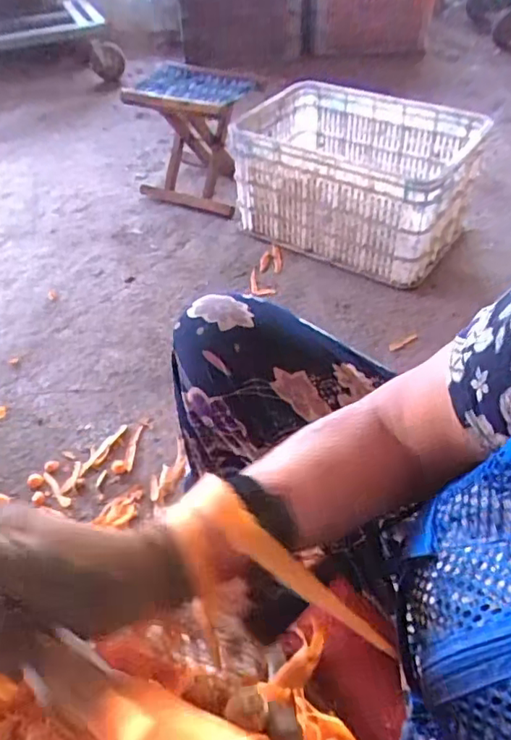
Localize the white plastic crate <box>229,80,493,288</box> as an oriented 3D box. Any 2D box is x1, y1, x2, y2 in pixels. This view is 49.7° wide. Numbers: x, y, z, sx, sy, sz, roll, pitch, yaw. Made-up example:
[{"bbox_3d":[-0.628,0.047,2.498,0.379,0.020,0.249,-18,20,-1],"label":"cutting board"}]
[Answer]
[{"bbox_3d":[0.239,-0.452,1.325,0.490,0.301,0.332,24,52,25],"label":"white plastic crate"}]

